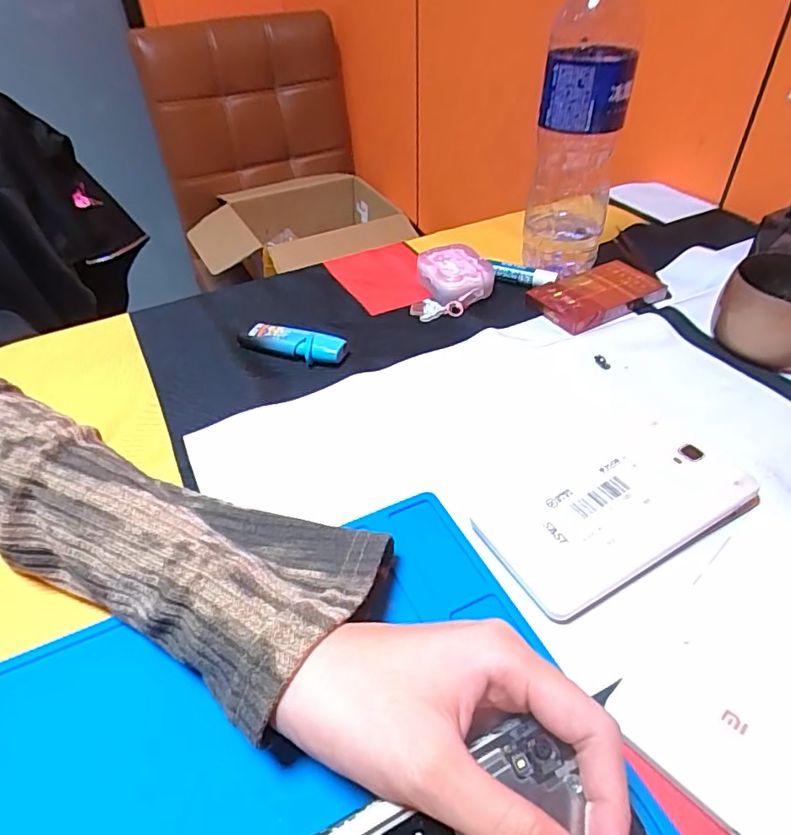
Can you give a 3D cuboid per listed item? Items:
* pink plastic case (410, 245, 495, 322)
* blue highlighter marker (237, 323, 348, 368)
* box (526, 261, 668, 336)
[{"bbox_3d":[0.048,-0.114,0.468,0.063,0.027,0.075,3,41,9],"label":"pink plastic case"},{"bbox_3d":[-0.076,-0.054,0.414,0.081,0.015,0.021,13,44,19],"label":"blue highlighter marker"},{"bbox_3d":[0.163,-0.100,0.453,0.099,0.015,0.055,-22,44,-19],"label":"box"}]

